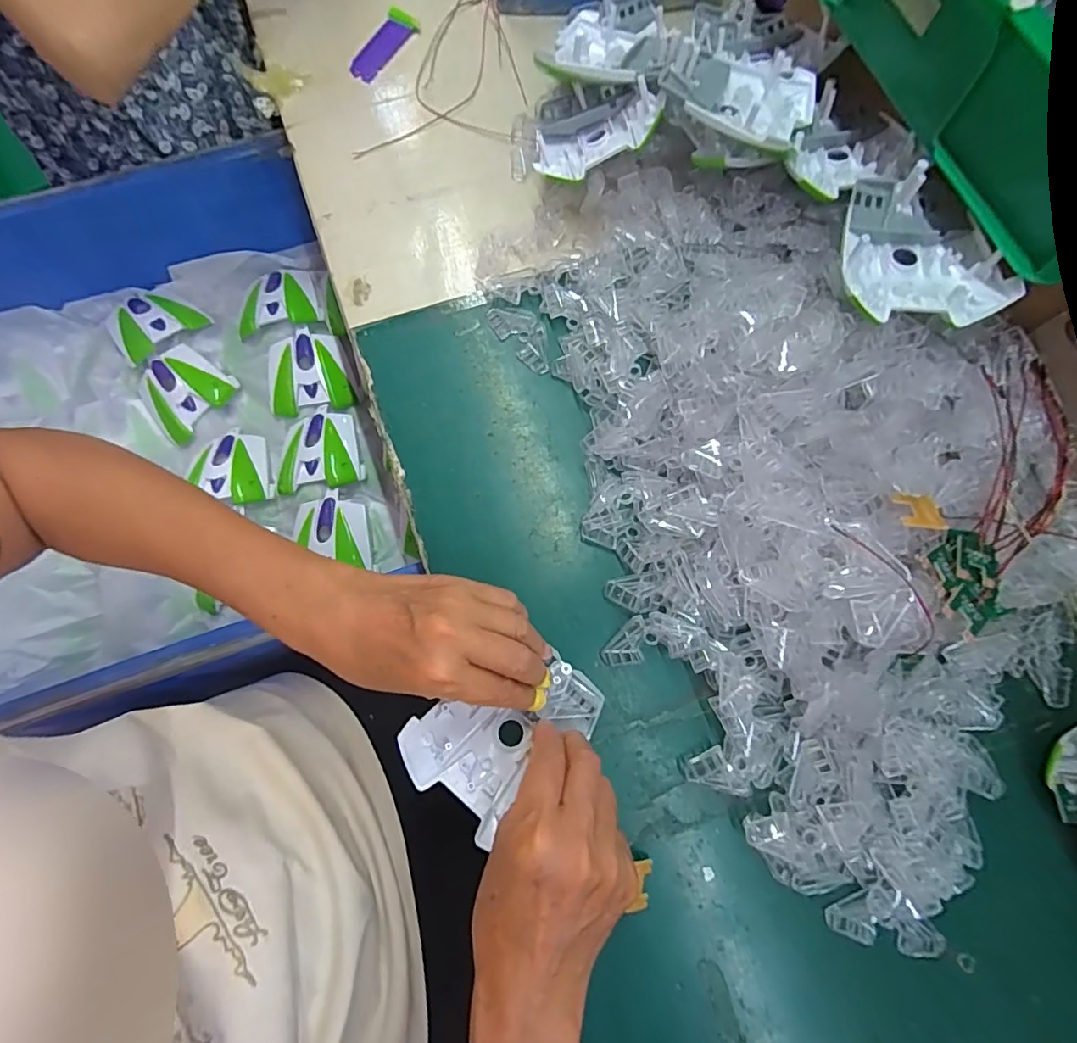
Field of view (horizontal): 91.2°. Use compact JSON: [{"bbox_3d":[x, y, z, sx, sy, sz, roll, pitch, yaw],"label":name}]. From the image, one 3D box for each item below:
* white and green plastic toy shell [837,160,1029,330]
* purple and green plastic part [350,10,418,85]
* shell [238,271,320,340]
[{"bbox_3d":[0.247,-0.177,0.338,0.097,0.022,0.104,7,76,1],"label":"white and green plastic toy shell"},{"bbox_3d":[-0.140,-0.437,0.484,0.030,0.006,0.081,27,78,7],"label":"purple and green plastic part"},{"bbox_3d":[-0.306,-0.260,0.626,0.095,0.038,0.090,-9,76,-3],"label":"shell"}]

